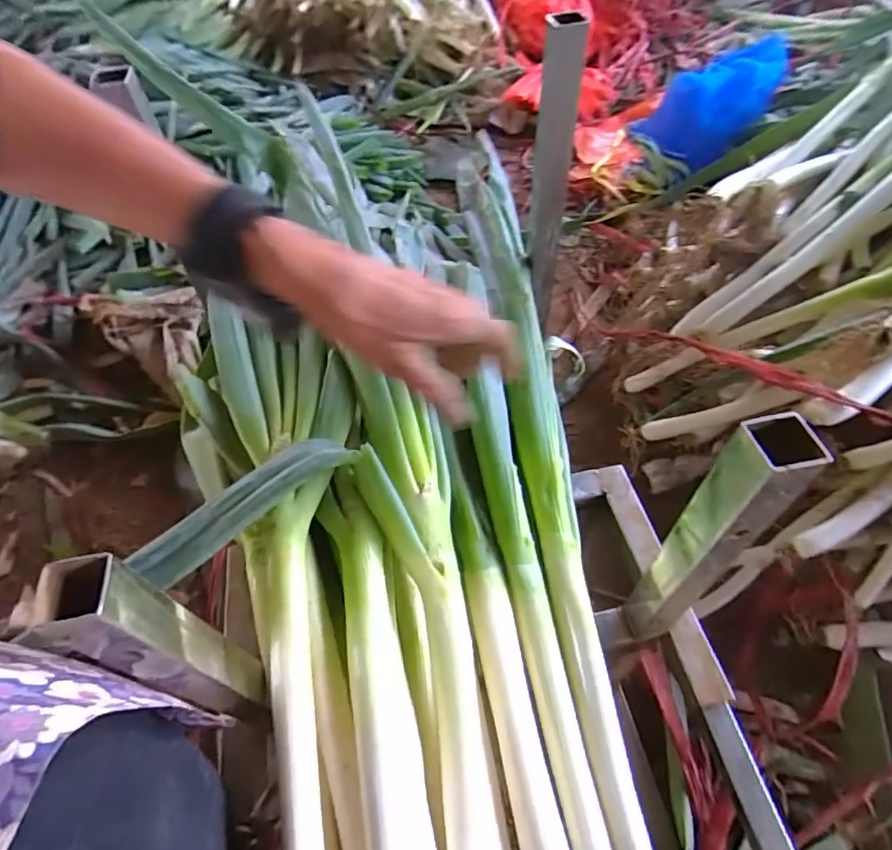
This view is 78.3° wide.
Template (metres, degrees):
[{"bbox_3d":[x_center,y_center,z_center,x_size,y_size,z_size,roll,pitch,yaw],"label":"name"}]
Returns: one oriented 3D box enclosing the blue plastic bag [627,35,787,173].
[{"bbox_3d":[0.490,-0.595,1.032,0.271,0.158,0.165,-4,53,0],"label":"blue plastic bag"}]

